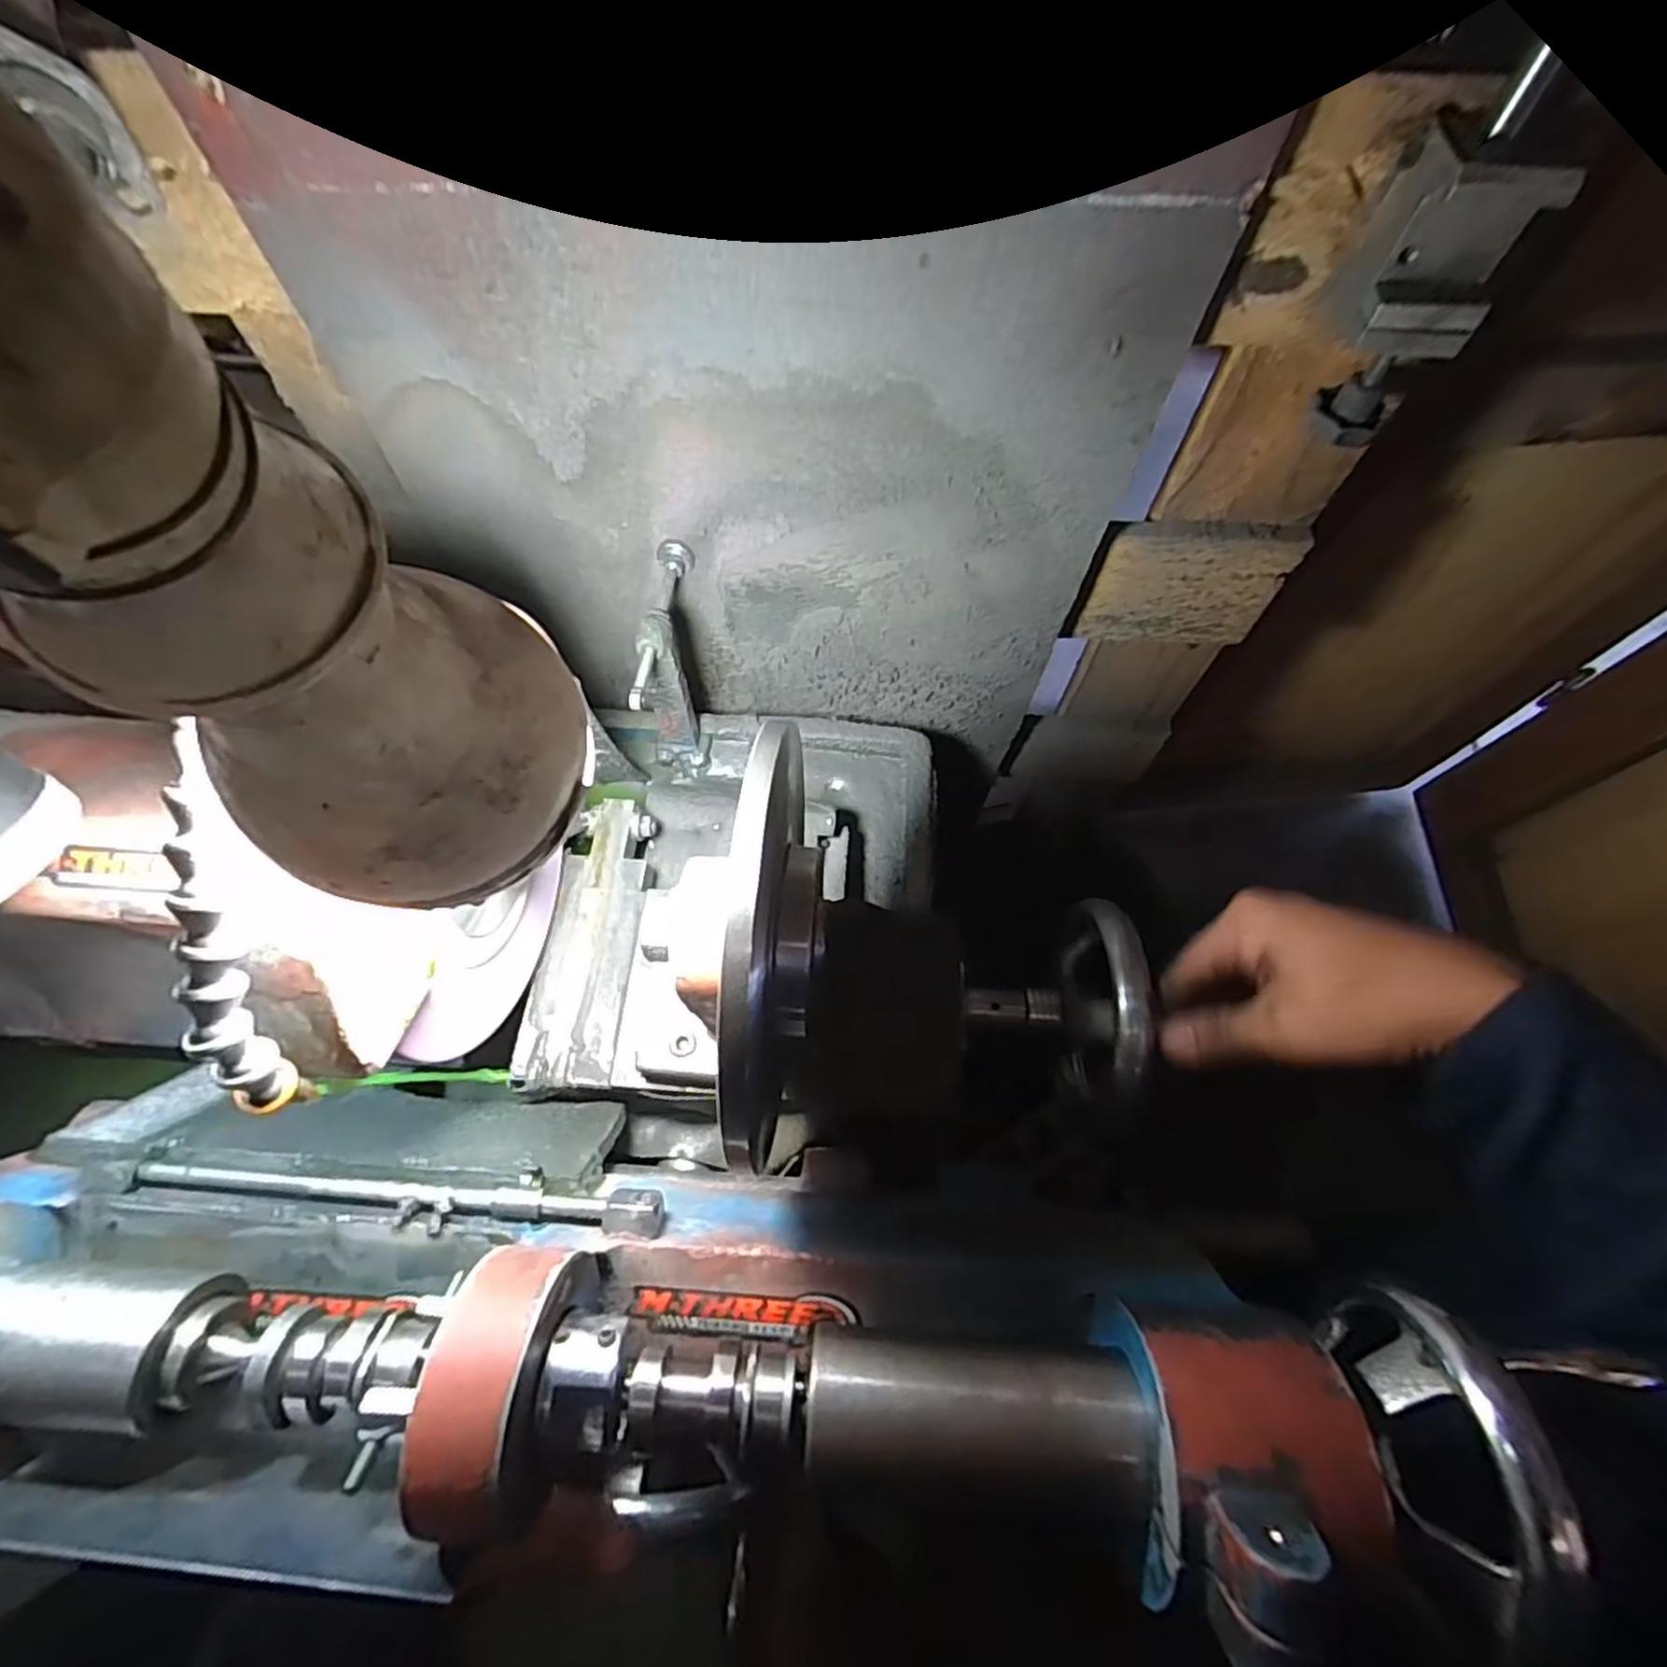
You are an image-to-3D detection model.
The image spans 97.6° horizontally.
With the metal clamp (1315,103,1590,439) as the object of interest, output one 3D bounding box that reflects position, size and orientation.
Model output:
[{"bbox_3d":[0.256,-0.229,0.323,0.047,0.098,0.037,0,66,0],"label":"metal clamp"}]

